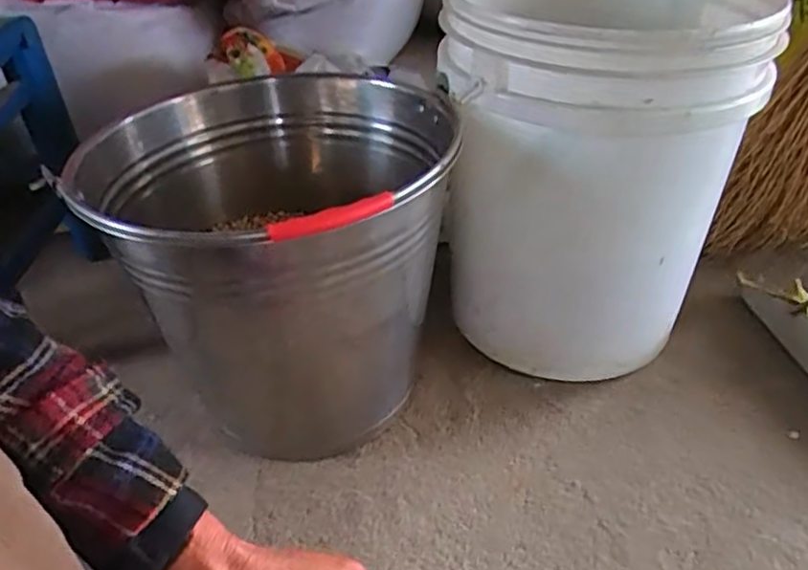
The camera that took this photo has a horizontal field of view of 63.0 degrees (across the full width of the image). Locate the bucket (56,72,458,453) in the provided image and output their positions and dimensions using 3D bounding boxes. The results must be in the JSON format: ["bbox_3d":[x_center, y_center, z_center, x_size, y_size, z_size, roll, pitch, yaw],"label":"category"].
[{"bbox_3d":[-0.103,-0.005,0.658,0.287,0.317,0.287,-3,37,2],"label":"bucket"}]

